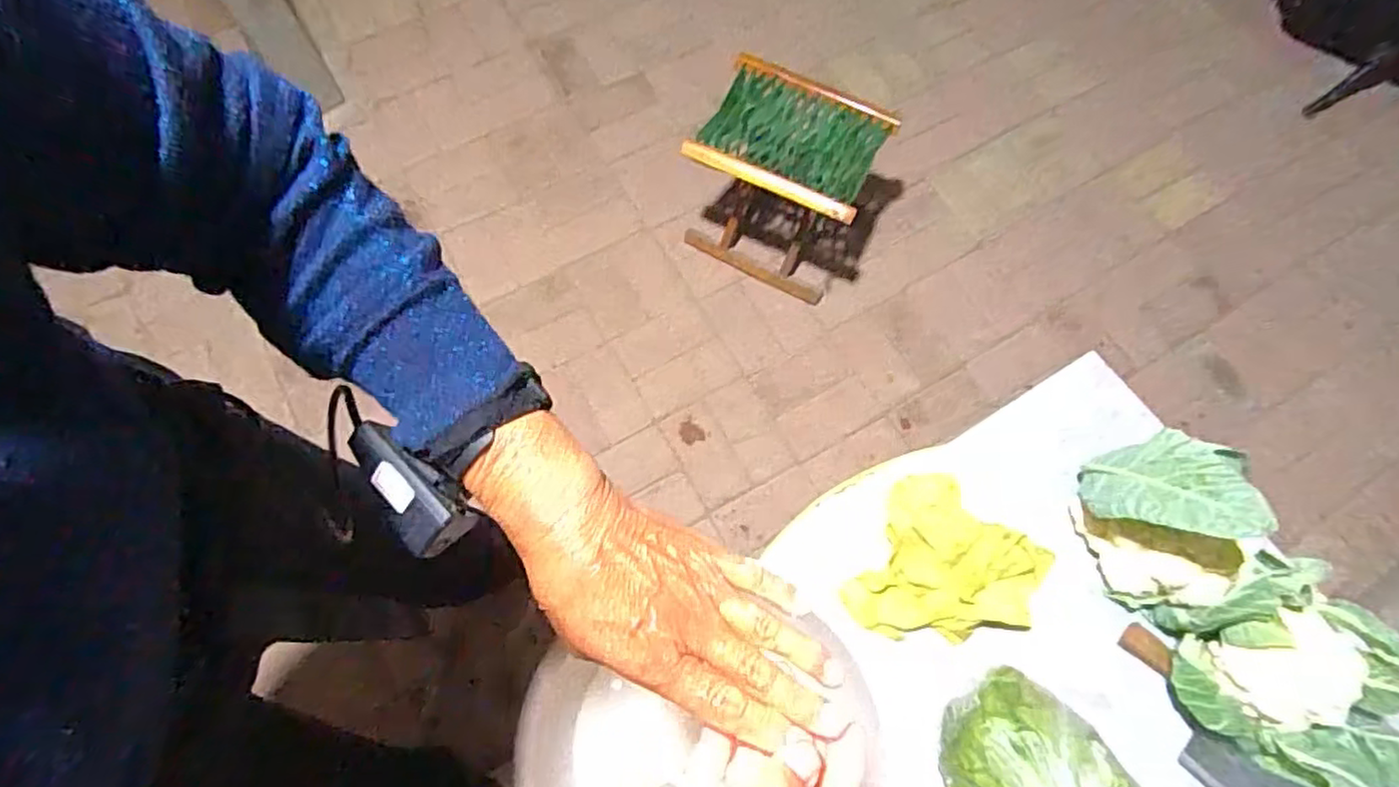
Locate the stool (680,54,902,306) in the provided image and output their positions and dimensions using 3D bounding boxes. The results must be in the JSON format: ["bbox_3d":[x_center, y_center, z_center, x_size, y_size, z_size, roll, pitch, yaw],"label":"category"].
[{"bbox_3d":[0.160,-0.398,1.289,0.303,0.314,0.232,27,71,9],"label":"stool"}]

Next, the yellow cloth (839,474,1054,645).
[{"bbox_3d":[0.294,0.207,0.777,0.193,0.053,0.199,30,72,10],"label":"yellow cloth"}]

